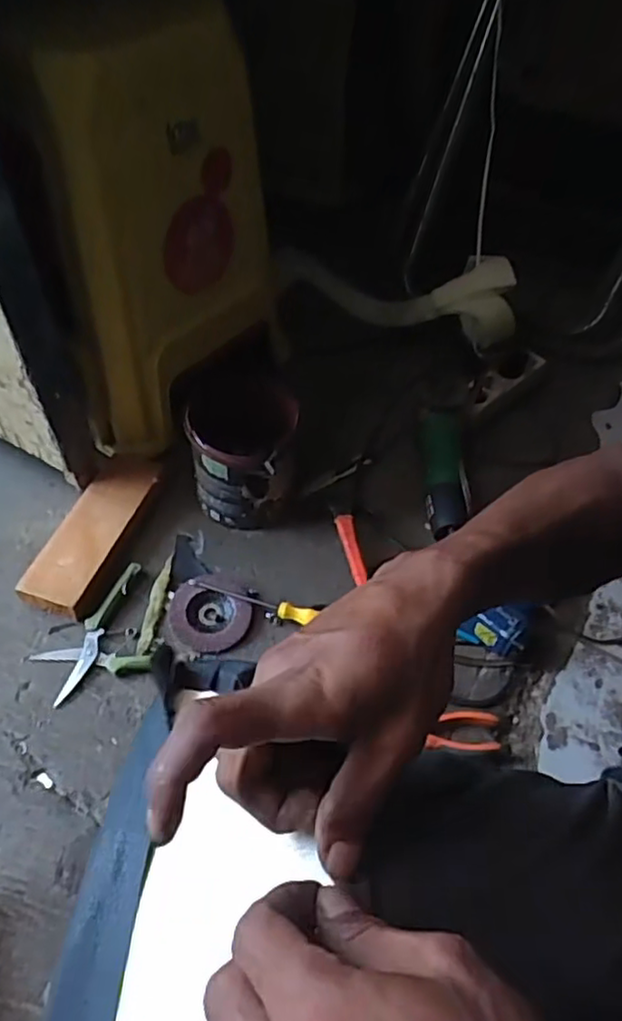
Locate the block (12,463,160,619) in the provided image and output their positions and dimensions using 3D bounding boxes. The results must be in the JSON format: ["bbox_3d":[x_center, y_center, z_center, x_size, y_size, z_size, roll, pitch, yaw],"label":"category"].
[{"bbox_3d":[-0.273,0.020,0.832,0.092,0.052,0.247,16,52,6],"label":"block"}]

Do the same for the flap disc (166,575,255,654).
[{"bbox_3d":[-0.122,0.126,0.787,0.102,0.016,0.094,3,52,-4],"label":"flap disc"}]

